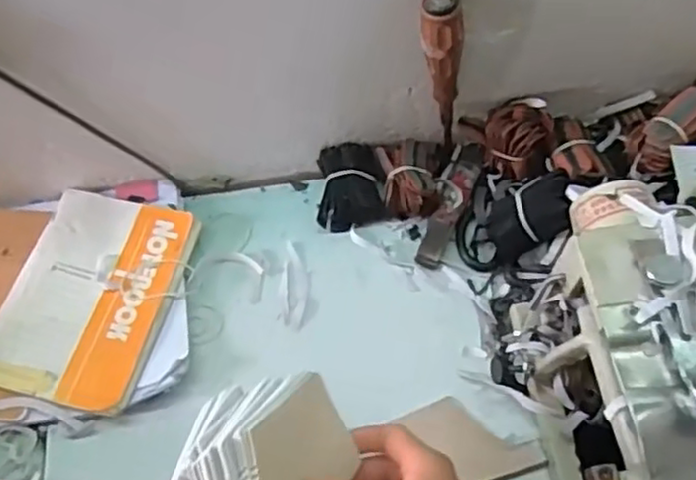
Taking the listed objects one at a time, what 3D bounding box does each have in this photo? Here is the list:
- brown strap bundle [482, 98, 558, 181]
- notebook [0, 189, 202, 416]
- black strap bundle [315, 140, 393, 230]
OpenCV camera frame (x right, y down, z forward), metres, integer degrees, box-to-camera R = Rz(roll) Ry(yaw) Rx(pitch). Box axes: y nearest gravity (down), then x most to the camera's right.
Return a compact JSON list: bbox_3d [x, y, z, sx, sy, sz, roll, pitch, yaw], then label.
[{"bbox_3d":[0.164,-0.096,0.644,0.066,0.058,0.054,11,62,7],"label":"brown strap bundle"},{"bbox_3d":[-0.234,0.051,0.617,0.143,0.017,0.195,12,62,7],"label":"notebook"},{"bbox_3d":[0.003,-0.055,0.666,0.068,0.038,0.083,-6,62,-2],"label":"black strap bundle"}]

